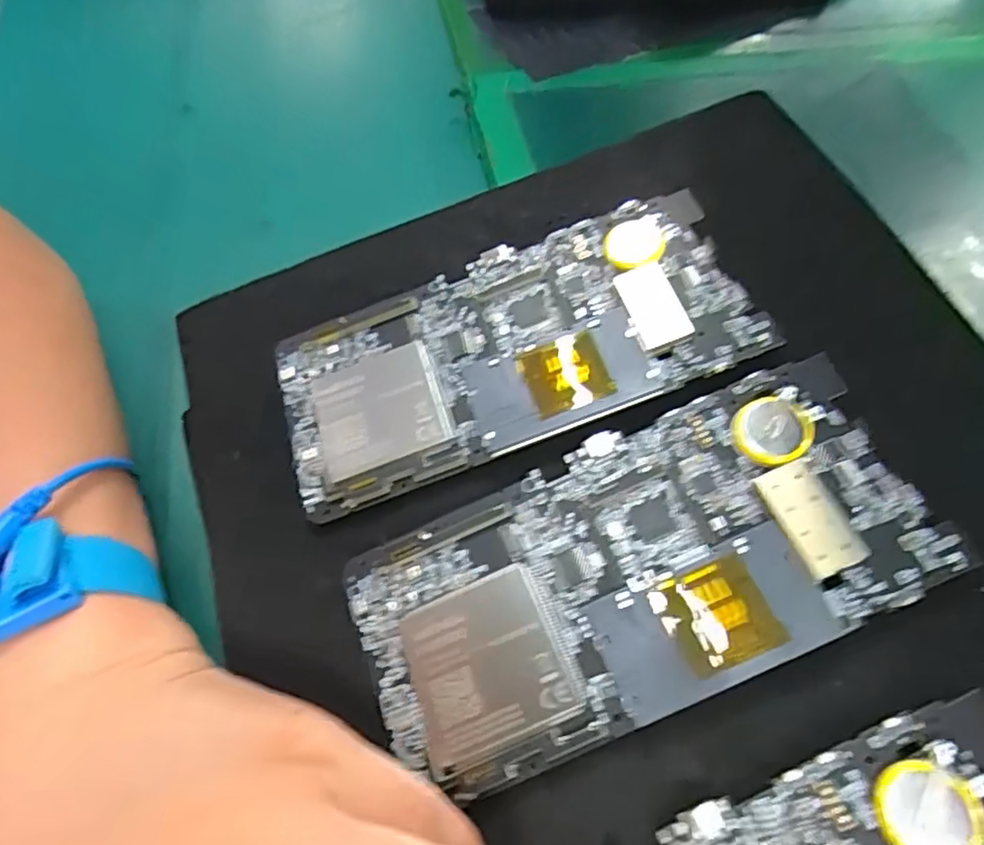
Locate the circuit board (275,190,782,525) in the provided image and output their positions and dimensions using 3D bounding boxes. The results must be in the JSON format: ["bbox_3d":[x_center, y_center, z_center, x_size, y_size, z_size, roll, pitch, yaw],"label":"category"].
[{"bbox_3d":[0.004,-0.024,0.209,0.151,0.007,0.071,-21,63,3],"label":"circuit board"}]

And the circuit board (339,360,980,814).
[{"bbox_3d":[0.037,0.042,0.174,0.151,0.007,0.072,-23,63,2],"label":"circuit board"}]

